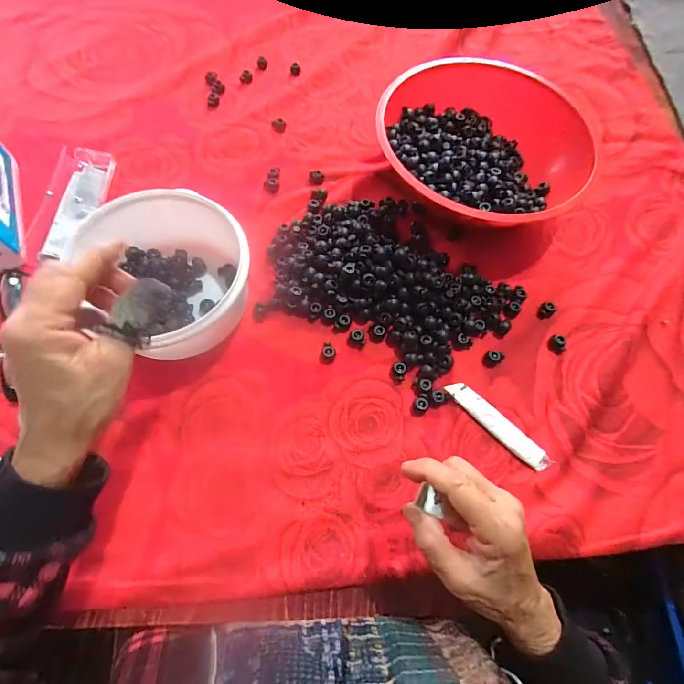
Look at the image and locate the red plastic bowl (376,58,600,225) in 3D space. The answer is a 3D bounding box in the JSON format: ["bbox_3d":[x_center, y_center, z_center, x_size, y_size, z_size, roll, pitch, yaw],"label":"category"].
[{"bbox_3d":[0.158,-0.228,0.459,0.227,0.079,0.249,-1,67,-3],"label":"red plastic bowl"}]

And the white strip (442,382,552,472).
[{"bbox_3d":[0.150,0.078,0.367,0.109,0.005,0.021,43,72,14],"label":"white strip"}]

